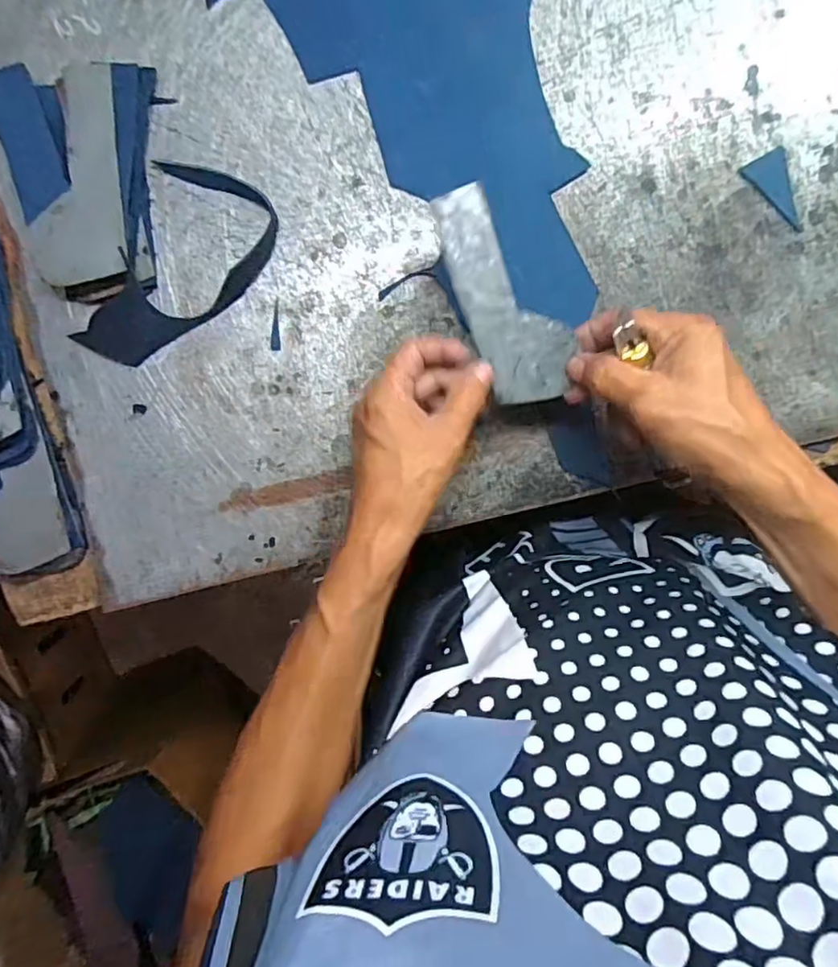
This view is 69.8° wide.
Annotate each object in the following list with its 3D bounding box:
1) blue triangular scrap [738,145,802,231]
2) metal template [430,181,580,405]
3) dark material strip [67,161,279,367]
[{"bbox_3d":[0.244,-0.197,0.408,0.028,0.004,0.054,-29,97,2],"label":"blue triangular scrap"},{"bbox_3d":[0.053,-0.112,0.364,0.053,0.004,0.132,-18,107,16],"label":"metal template"},{"bbox_3d":[-0.161,-0.142,0.408,0.088,0.014,0.148,28,96,-4],"label":"dark material strip"}]

